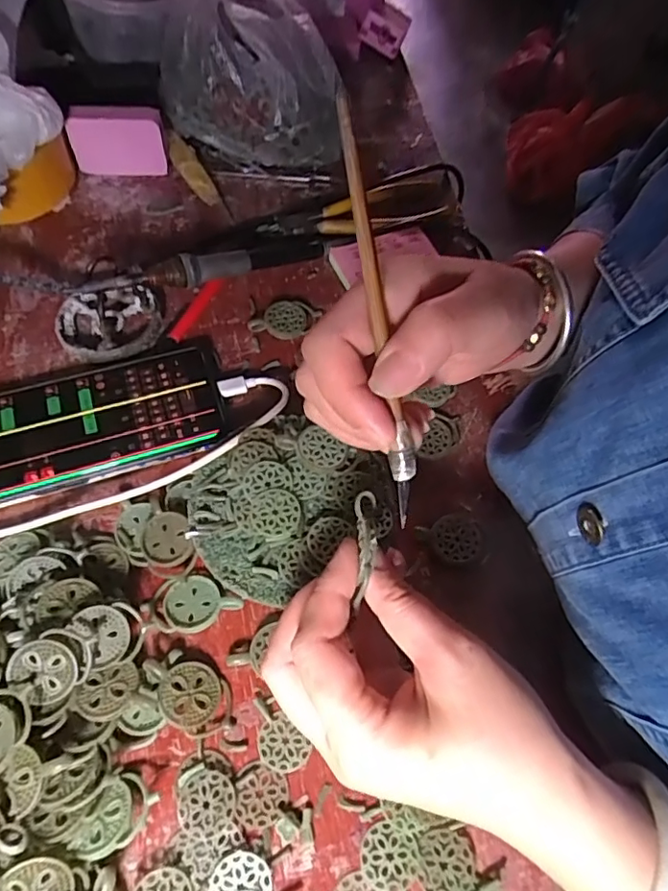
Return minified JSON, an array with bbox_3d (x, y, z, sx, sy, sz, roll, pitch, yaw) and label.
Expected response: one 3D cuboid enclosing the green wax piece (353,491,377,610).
[{"bbox_3d":[0.013,0.041,0.234,0.004,0.016,0.050,22,51,-25],"label":"green wax piece"}]

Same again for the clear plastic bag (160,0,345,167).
[{"bbox_3d":[-0.064,-0.303,0.446,0.154,0.111,0.121,-1,61,-4],"label":"clear plastic bag"}]

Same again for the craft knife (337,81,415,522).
[{"bbox_3d":[0.017,-0.048,0.210,0.009,0.004,0.157,-12,98,-10],"label":"craft knife"}]

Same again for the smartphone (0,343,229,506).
[{"bbox_3d":[-0.151,-0.017,0.341,0.163,0.014,0.083,-17,63,-13],"label":"smartphone"}]

